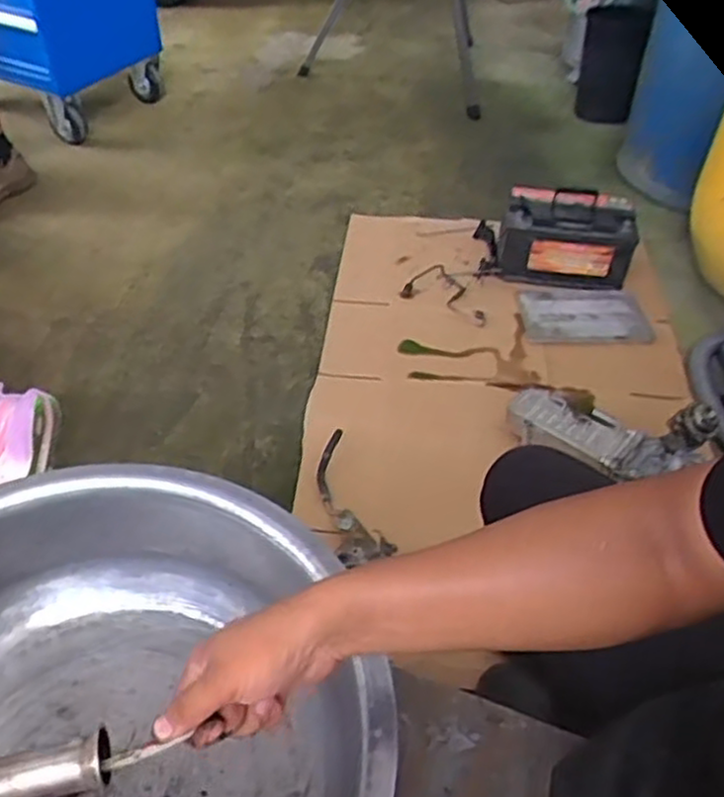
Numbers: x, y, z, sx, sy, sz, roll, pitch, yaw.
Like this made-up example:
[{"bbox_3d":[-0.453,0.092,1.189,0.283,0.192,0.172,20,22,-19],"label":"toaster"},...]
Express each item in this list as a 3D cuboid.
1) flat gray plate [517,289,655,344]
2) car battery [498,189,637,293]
[{"bbox_3d":[0.513,-0.199,1.722,0.274,0.032,0.193,0,44,-5],"label":"flat gray plate"},{"bbox_3d":[0.492,-0.398,1.812,0.313,0.201,0.181,4,44,2],"label":"car battery"}]

